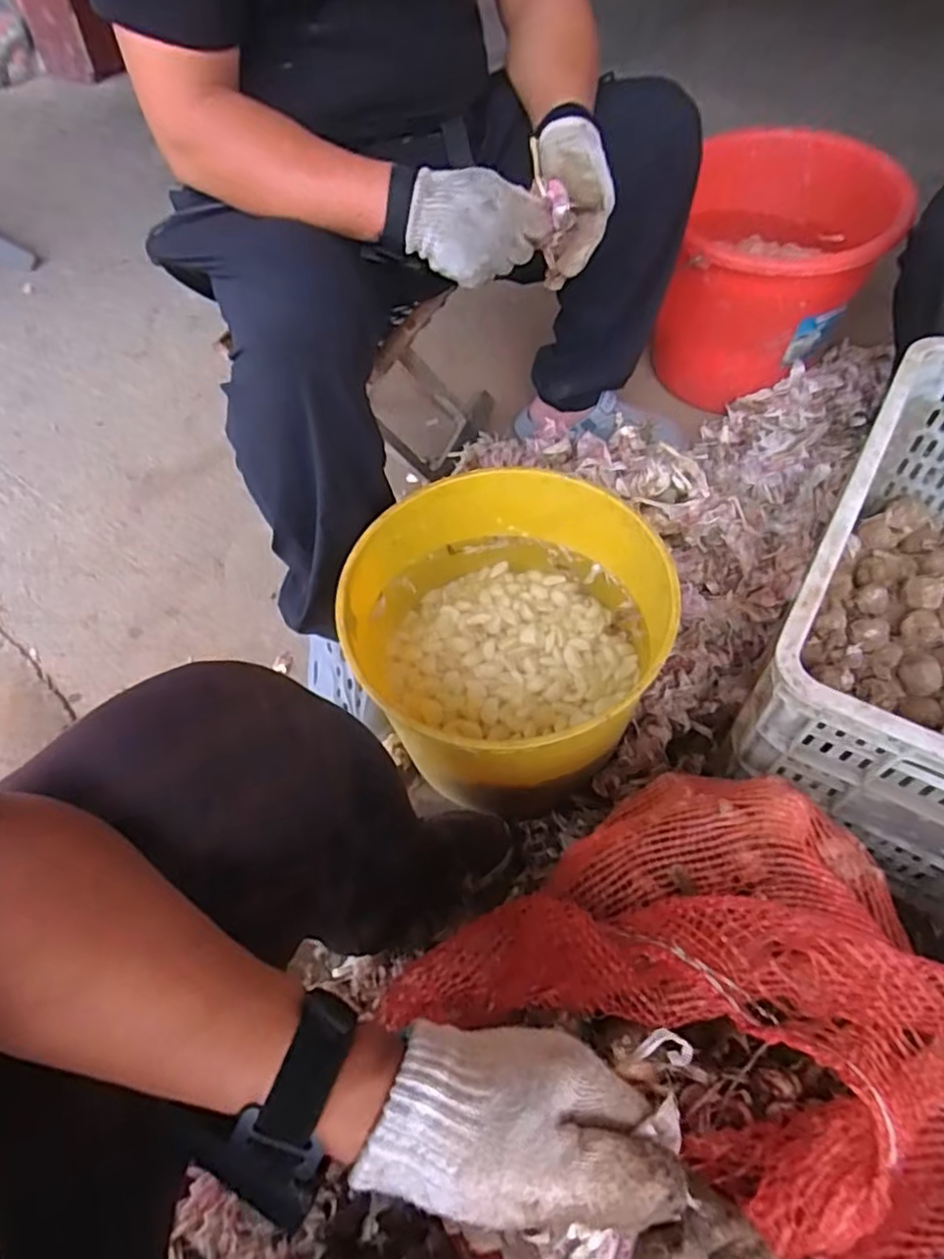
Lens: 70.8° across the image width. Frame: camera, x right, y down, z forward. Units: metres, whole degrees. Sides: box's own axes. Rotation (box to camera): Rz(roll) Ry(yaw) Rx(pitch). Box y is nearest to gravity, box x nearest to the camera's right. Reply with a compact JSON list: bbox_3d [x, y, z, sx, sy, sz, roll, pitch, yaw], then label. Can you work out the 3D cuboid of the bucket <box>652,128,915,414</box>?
[{"bbox_3d":[0.454,-0.525,1.024,0.280,0.304,0.290,15,53,11],"label":"bucket"}]

